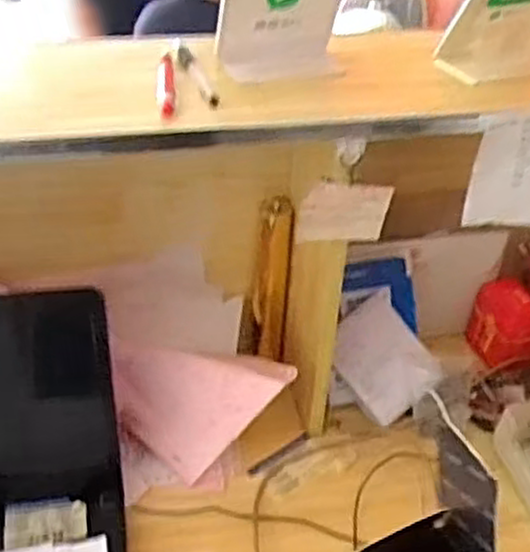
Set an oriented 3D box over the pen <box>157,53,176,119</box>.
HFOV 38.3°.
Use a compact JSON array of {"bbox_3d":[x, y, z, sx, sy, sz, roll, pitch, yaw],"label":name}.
[{"bbox_3d":[-0.084,-0.166,0.655,0.015,0.016,0.103,-2,37,-6],"label":"pen"}]

